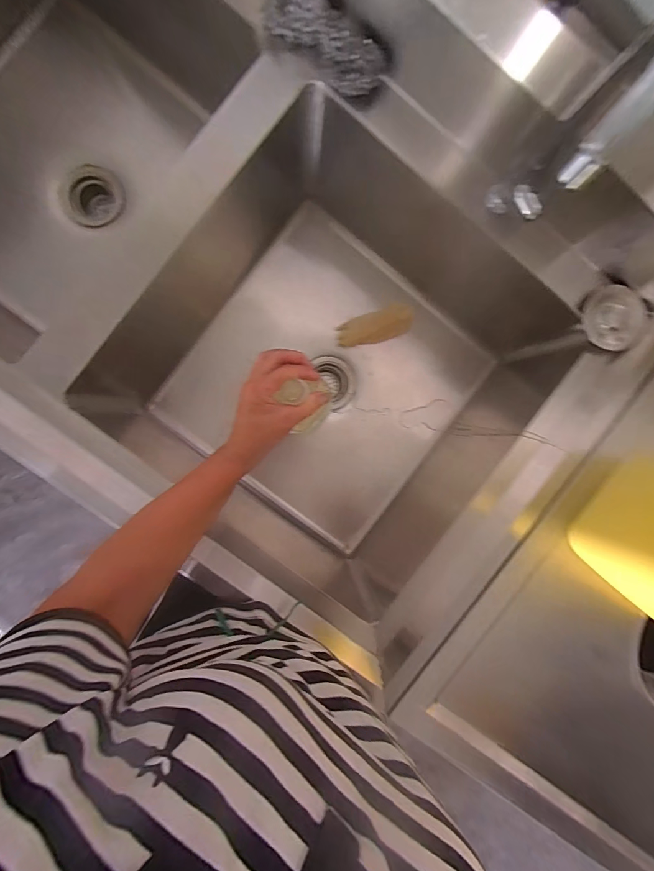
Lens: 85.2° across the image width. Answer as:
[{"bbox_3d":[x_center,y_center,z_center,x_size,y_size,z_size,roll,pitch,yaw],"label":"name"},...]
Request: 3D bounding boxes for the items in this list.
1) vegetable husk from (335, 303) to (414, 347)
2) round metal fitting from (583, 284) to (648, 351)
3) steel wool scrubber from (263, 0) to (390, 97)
[{"bbox_3d":[0.091,-0.211,0.695,0.147,0.036,0.060,-13,94,21],"label":"vegetable husk"},{"bbox_3d":[0.388,-0.158,0.479,0.077,0.017,0.089,31,91,-5],"label":"round metal fitting"},{"bbox_3d":[-0.006,-0.478,0.421,0.165,0.046,0.060,37,90,-5],"label":"steel wool scrubber"}]

